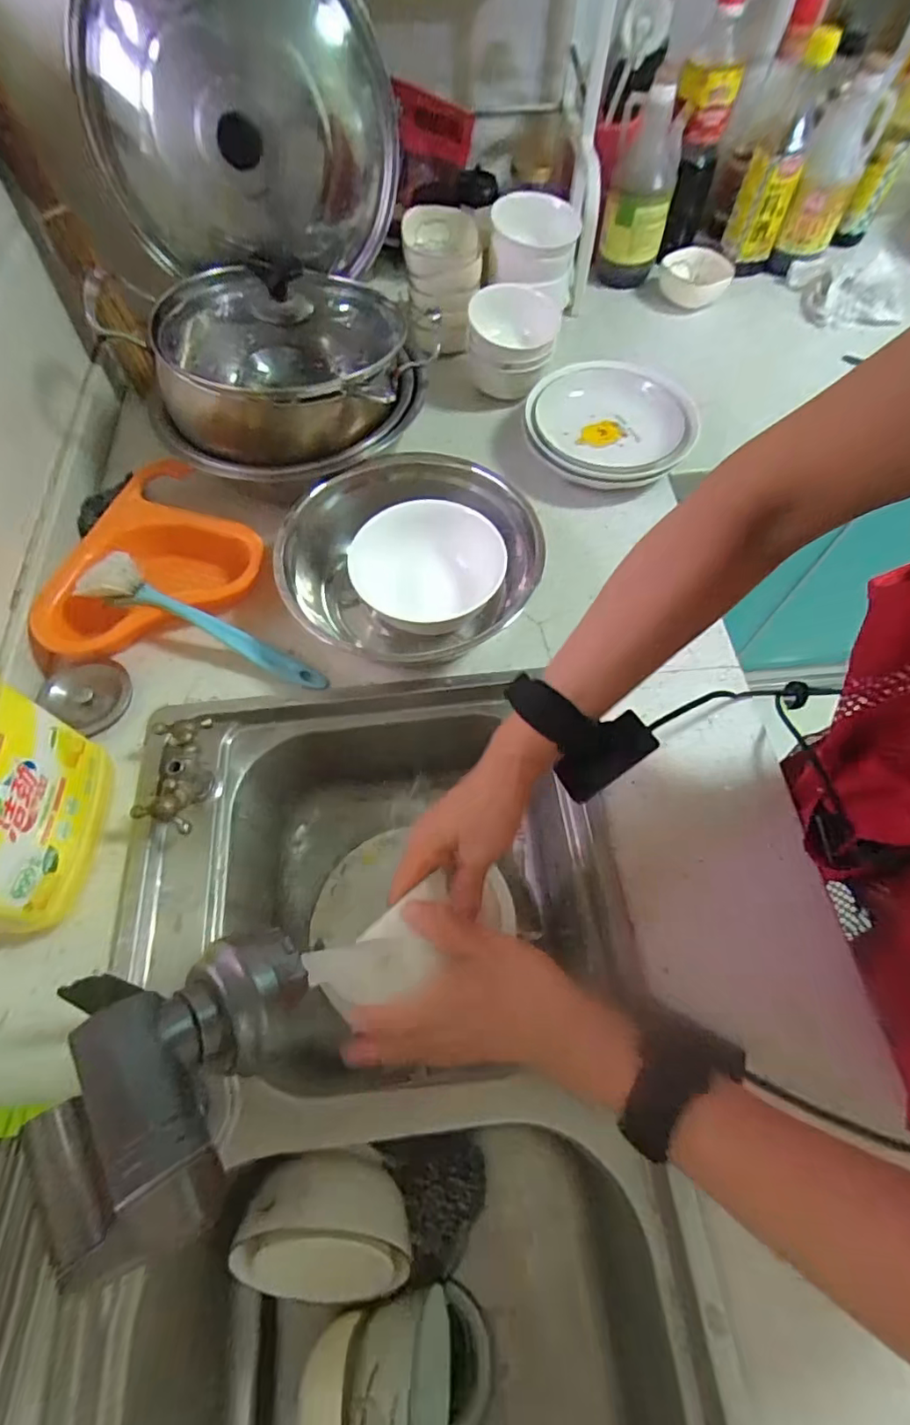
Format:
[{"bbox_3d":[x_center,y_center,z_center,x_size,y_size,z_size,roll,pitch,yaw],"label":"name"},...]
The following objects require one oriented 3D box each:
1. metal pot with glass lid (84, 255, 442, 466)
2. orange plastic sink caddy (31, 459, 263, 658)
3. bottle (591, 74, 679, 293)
[{"bbox_3d":[-0.193,-0.372,0.590,0.281,0.126,0.229,6,63,3],"label":"metal pot with glass lid"},{"bbox_3d":[-0.326,-0.156,0.577,0.212,0.057,0.188,-32,67,-15],"label":"orange plastic sink caddy"},{"bbox_3d":[0.252,-0.700,0.766,0.083,0.199,0.089,14,64,7],"label":"bottle"}]

